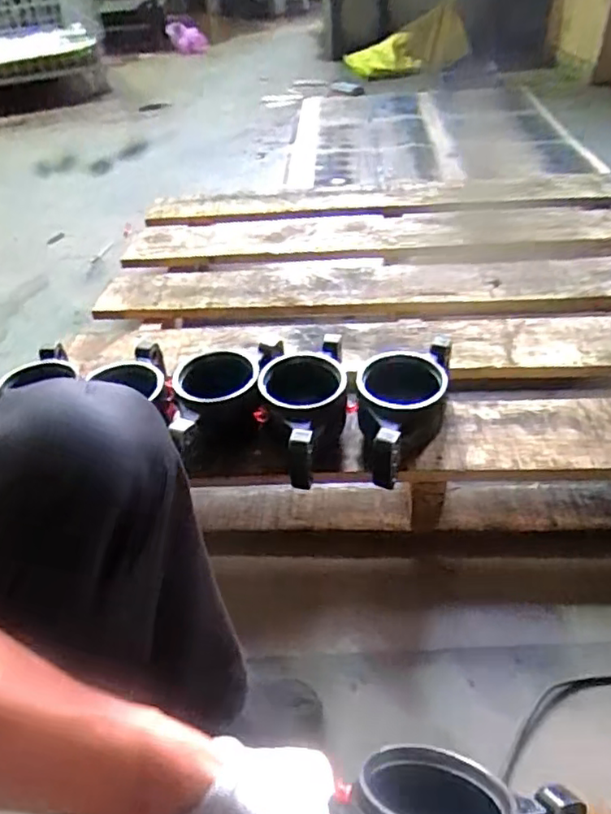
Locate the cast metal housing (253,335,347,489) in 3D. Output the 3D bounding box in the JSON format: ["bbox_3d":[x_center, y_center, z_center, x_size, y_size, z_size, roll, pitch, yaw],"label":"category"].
[{"bbox_3d":[-0.002,0.005,0.835,0.114,0.103,0.218,-1,41,4],"label":"cast metal housing"}]

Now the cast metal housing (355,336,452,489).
[{"bbox_3d":[0.129,0.007,0.819,0.118,0.109,0.205,3,41,9],"label":"cast metal housing"}]

